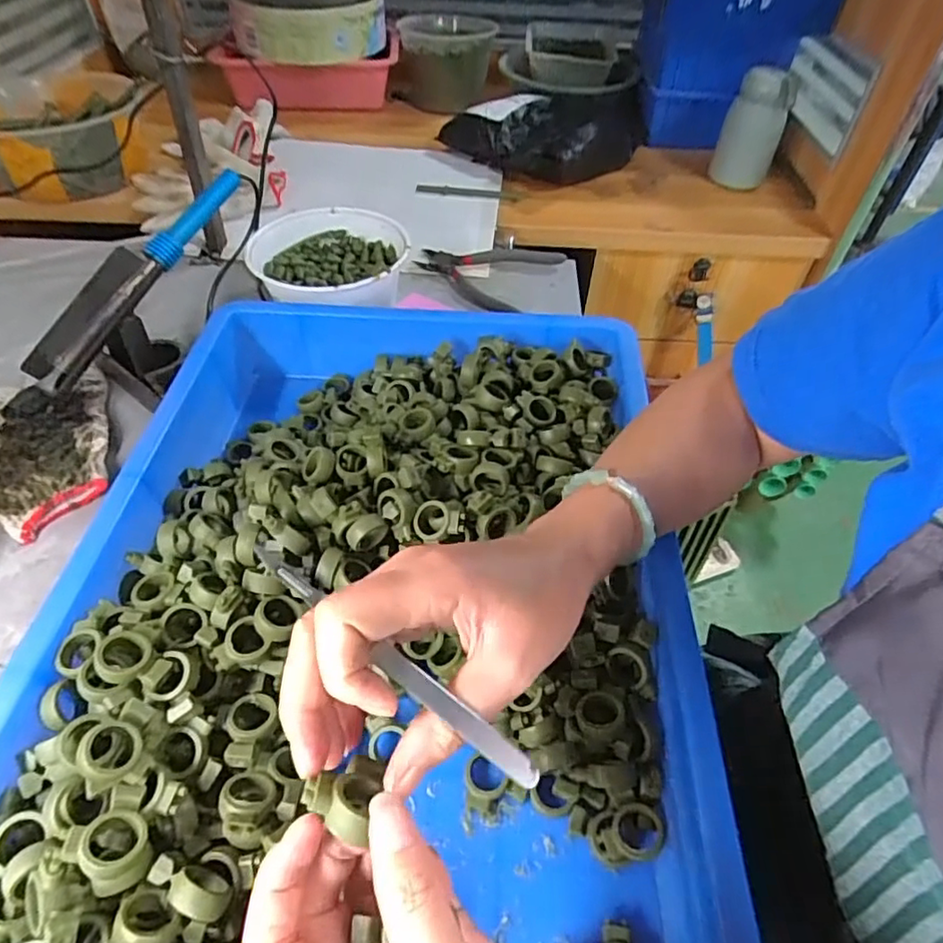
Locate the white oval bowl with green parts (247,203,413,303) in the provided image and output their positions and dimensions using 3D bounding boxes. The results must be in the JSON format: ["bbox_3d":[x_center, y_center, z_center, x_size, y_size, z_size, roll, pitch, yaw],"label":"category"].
[{"bbox_3d":[-0.150,-0.223,0.652,0.165,0.056,0.176,-18,52,-17],"label":"white oval bowl with green parts"}]

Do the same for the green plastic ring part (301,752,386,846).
[{"bbox_3d":[-0.047,0.118,0.219,0.026,0.023,0.031,8,49,5],"label":"green plastic ring part"}]

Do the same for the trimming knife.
[{"bbox_3d":[-0.031,0.072,0.226,0.135,0.006,0.010,36,56,10],"label":"trimming knife"}]

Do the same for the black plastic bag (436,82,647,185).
[{"bbox_3d":[0.115,-0.543,0.932,0.268,0.081,0.215,33,56,24],"label":"black plastic bag"}]

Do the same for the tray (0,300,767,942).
[{"bbox_3d":[-0.063,0.088,0.380,0.391,0.078,0.554,4,49,2],"label":"tray"}]

